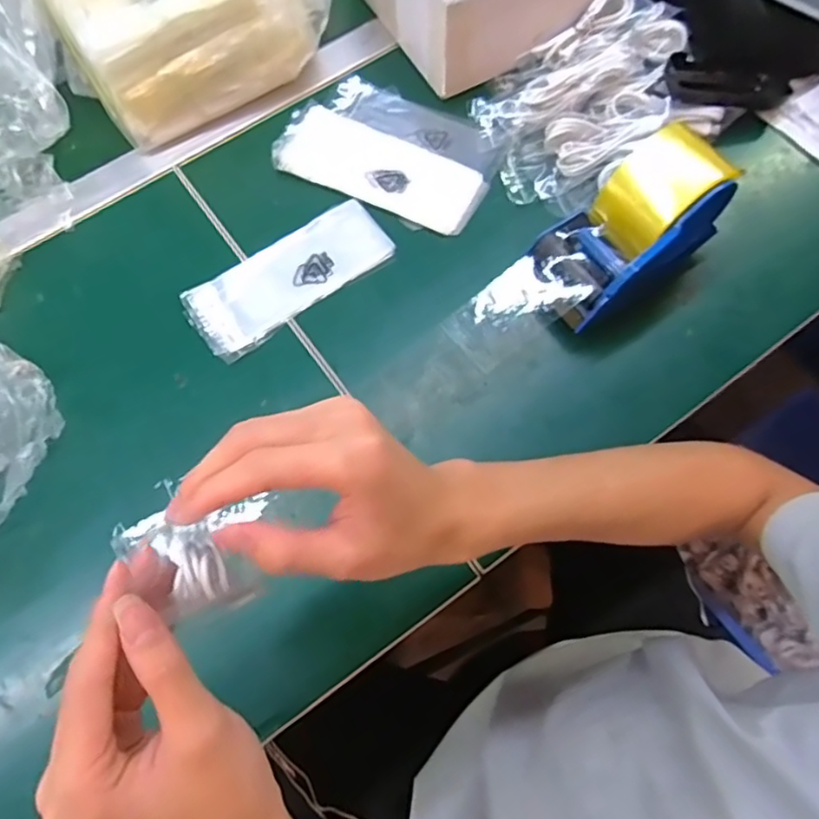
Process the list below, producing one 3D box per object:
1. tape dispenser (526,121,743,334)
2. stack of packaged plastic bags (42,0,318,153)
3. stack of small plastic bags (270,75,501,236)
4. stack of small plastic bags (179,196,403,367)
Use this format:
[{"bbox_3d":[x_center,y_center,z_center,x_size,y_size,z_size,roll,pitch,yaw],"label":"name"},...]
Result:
[{"bbox_3d":[0.168,-0.135,0.483,0.147,0.095,0.080,-32,72,-10],"label":"tape dispenser"},{"bbox_3d":[-0.220,-0.385,0.572,0.193,0.123,0.225,-30,71,-10],"label":"stack of packaged plastic bags"},{"bbox_3d":[-0.016,-0.238,0.570,0.188,0.010,0.129,27,72,11],"label":"stack of small plastic bags"},{"bbox_3d":[-0.100,-0.112,0.530,0.172,0.006,0.072,-36,72,-12],"label":"stack of small plastic bags"}]

